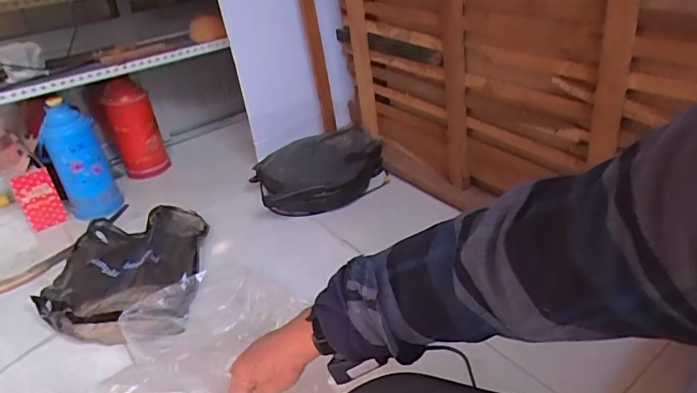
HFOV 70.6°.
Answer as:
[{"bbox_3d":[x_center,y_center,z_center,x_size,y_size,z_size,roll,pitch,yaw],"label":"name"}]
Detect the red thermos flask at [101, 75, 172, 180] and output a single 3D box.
[{"bbox_3d":[-0.688,-0.212,1.591,0.147,0.311,0.141,-18,34,-21],"label":"red thermos flask"}]

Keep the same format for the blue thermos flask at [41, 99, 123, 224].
[{"bbox_3d":[-0.776,-0.094,1.429,0.147,0.336,0.136,-23,36,-27],"label":"blue thermos flask"}]

